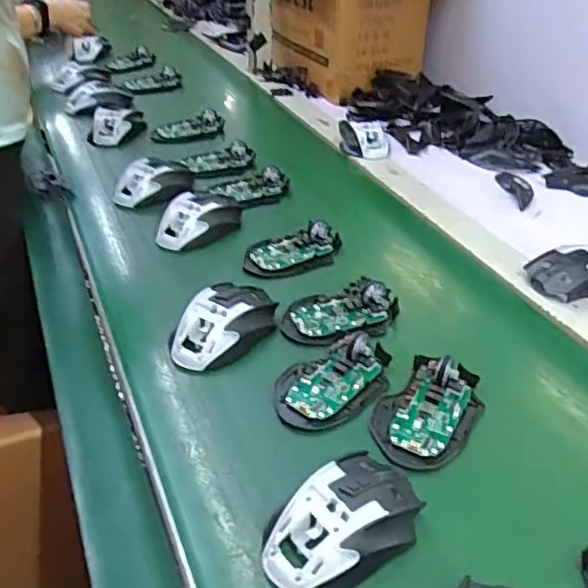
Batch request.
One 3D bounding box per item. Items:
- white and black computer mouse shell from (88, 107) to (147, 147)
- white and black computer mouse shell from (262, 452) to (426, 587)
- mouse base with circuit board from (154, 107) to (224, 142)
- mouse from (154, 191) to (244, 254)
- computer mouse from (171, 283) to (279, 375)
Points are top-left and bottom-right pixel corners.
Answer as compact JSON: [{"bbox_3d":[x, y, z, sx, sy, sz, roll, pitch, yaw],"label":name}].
[{"bbox_3d":[-0.280,-0.273,1.000,0.062,0.038,0.113,13,39,19],"label":"white and black computer mouse shell"},{"bbox_3d":[0.034,0.150,0.416,0.113,0.034,0.064,-31,45,-32],"label":"white and black computer mouse shell"},{"bbox_3d":[-0.168,-0.270,1.012,0.118,0.025,0.050,-12,38,-13],"label":"mouse base with circuit board"},{"bbox_3d":[-0.115,-0.089,0.751,0.116,0.037,0.066,-30,45,-32],"label":"mouse"},{"bbox_3d":[-0.066,0.026,0.589,0.059,0.040,0.111,26,45,32],"label":"computer mouse"}]

